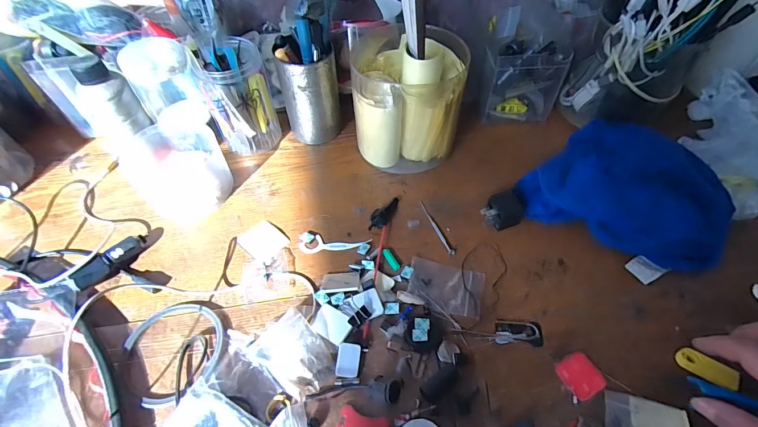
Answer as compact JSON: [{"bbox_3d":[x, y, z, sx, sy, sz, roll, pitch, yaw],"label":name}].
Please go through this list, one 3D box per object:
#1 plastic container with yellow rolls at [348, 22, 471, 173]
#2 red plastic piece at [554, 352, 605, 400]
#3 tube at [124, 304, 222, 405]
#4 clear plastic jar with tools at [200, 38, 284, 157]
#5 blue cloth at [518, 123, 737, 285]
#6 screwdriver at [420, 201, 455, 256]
[{"bbox_3d":[0.031,-0.146,0.449,0.126,0.125,0.146,-1,51,0],"label":"plastic container with yellow rolls"},{"bbox_3d":[0.165,0.131,0.303,0.031,0.004,0.031,-22,54,-16],"label":"red plastic piece"},{"bbox_3d":[-0.173,0.113,0.321,0.072,0.005,0.088,-31,57,-22],"label":"tube"},{"bbox_3d":[-0.164,-0.137,0.444,0.070,0.123,0.066,-13,52,-10],"label":"clear plastic jar with tools"},{"bbox_3d":[0.263,-0.027,0.387,0.185,0.052,0.160,35,60,25],"label":"blue cloth"},{"bbox_3d":[0.062,0.014,0.398,0.007,0.004,0.076,-17,54,-12],"label":"screwdriver"}]

